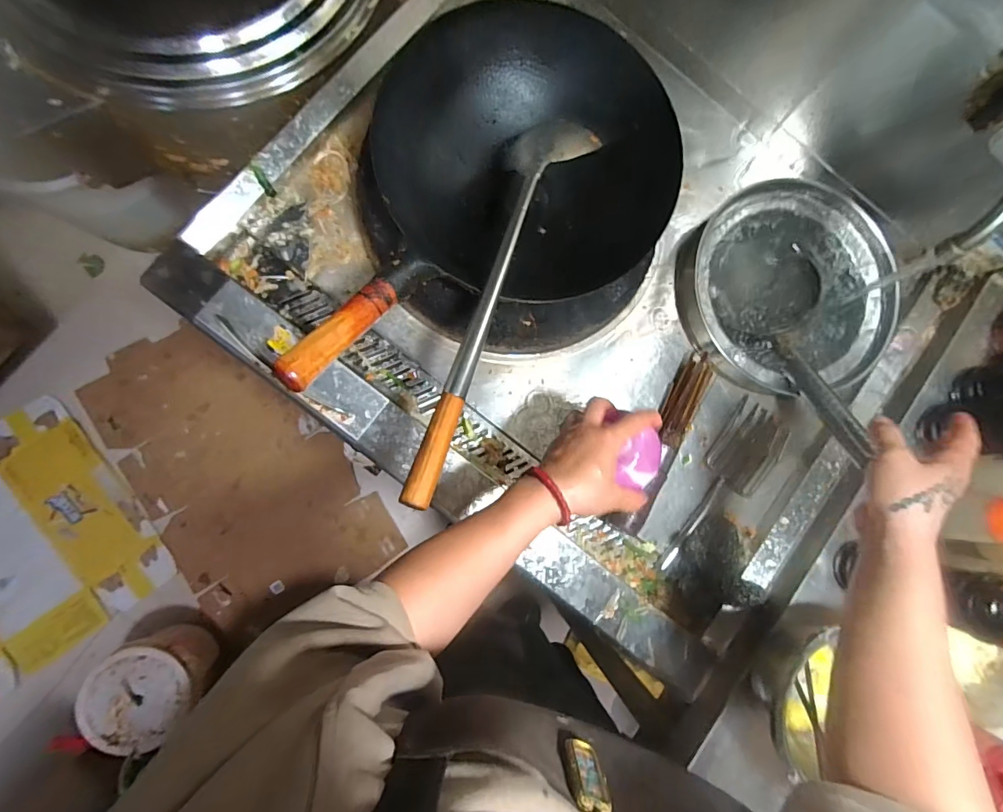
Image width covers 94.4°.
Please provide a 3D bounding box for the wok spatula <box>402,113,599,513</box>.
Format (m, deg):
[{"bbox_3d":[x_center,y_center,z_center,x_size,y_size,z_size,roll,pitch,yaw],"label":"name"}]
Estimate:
[{"bbox_3d":[-0.002,-0.123,0.503,0.085,0.108,0.468,20,83,-5],"label":"wok spatula"}]

